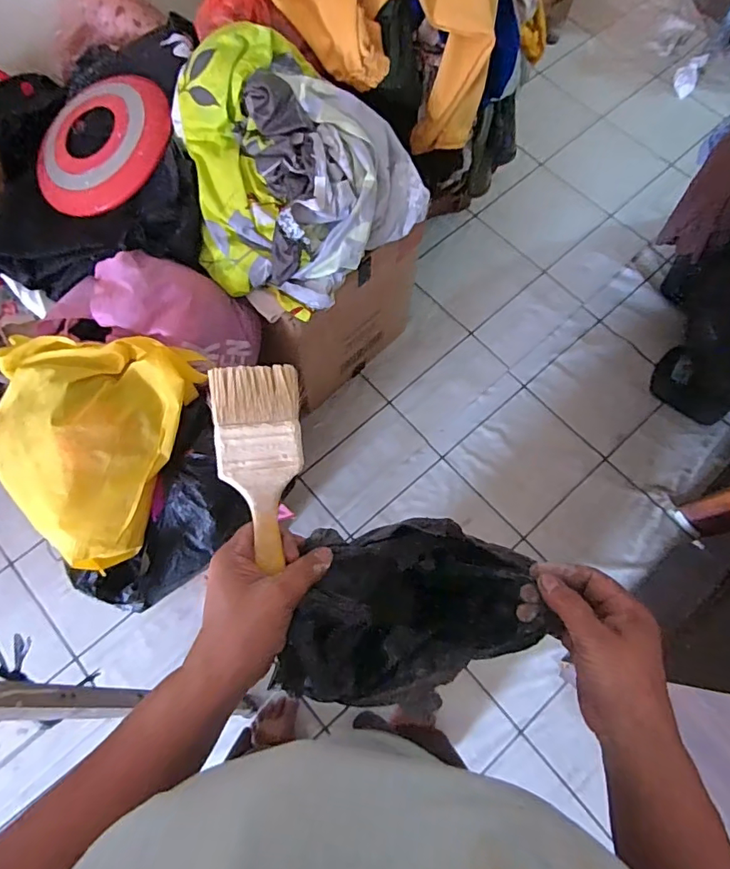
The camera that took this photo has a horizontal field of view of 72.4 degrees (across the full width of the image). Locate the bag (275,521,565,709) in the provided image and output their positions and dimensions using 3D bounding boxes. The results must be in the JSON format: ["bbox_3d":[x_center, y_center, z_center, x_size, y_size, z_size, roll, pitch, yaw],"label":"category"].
[{"bbox_3d":[0.046,0.144,0.403,0.195,0.118,0.148,6,71,2],"label":"bag"}]

